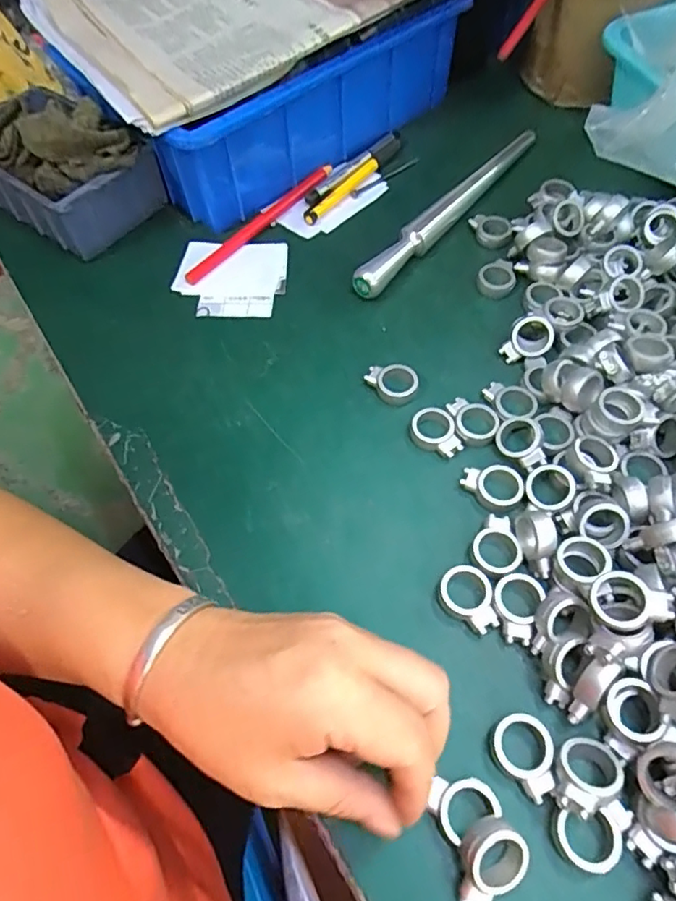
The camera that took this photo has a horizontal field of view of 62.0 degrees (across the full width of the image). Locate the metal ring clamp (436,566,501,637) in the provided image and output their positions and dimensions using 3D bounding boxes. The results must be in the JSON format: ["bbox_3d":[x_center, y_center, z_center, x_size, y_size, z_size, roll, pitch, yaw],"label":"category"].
[{"bbox_3d":[0.067,0.076,0.287,0.025,0.009,0.034,-21,61,-9],"label":"metal ring clamp"}]

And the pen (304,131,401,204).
[{"bbox_3d":[0.014,-0.239,0.472,0.012,0.009,0.113,38,69,22],"label":"pen"}]

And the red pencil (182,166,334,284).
[{"bbox_3d":[-0.058,-0.178,0.436,0.011,0.009,0.159,36,68,21],"label":"red pencil"}]

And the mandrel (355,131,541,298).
[{"bbox_3d":[0.089,-0.189,0.433,0.018,0.022,0.229,34,67,20],"label":"mandrel"}]

